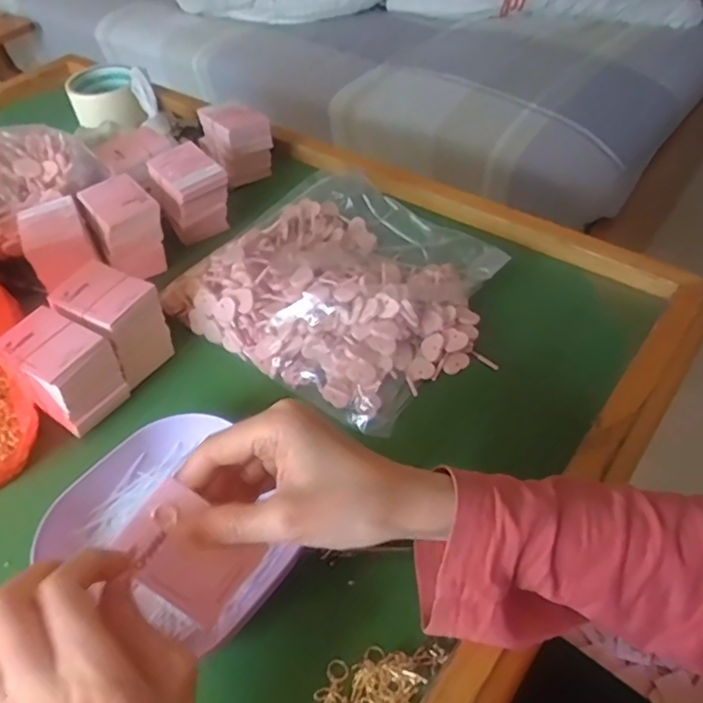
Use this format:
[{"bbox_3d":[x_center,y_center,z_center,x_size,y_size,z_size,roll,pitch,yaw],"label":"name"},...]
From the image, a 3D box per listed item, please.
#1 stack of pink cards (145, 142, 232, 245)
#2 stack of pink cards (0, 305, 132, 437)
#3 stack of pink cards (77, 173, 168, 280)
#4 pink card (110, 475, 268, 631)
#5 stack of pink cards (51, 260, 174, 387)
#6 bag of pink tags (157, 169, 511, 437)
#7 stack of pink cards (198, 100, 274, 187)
[{"bbox_3d":[-0.154,-0.150,0.586,0.057,0.063,0.067,-29,54,-22],"label":"stack of pink cards"},{"bbox_3d":[-0.208,0.015,0.446,0.065,0.062,0.054,24,54,22],"label":"stack of pink cards"},{"bbox_3d":[-0.204,-0.111,0.558,0.054,0.062,0.071,-31,55,-23],"label":"stack of pink cards"},{"bbox_3d":[-0.078,0.097,0.295,0.062,0.007,0.048,41,86,-10],"label":"pink card"},{"bbox_3d":[-0.182,-0.023,0.479,0.068,0.069,0.055,26,54,23],"label":"stack of pink cards"},{"bbox_3d":[-0.003,-0.058,0.510,0.234,0.045,0.207,30,56,25],"label":"bag of pink tags"},{"bbox_3d":[-0.121,-0.220,0.647,0.053,0.065,0.064,-28,53,-21],"label":"stack of pink cards"}]

